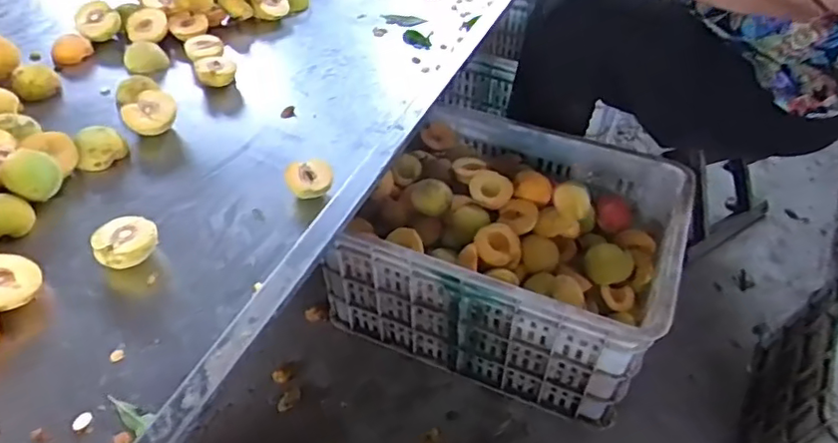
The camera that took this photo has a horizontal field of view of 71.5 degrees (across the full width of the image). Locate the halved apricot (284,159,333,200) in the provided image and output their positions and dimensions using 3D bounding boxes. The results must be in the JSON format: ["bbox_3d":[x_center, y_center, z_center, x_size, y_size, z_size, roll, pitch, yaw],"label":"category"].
[{"bbox_3d":[-0.131,-0.049,0.702,0.054,0.030,0.051,1,47,-1],"label":"halved apricot"}]

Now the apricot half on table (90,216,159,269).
[{"bbox_3d":[-0.305,0.025,0.613,0.061,0.031,0.055,-30,60,-30],"label":"apricot half on table"}]

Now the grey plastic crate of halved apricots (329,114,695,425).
[{"bbox_3d":[0.151,0.030,0.960,0.464,0.249,0.363,24,50,11],"label":"grey plastic crate of halved apricots"}]

